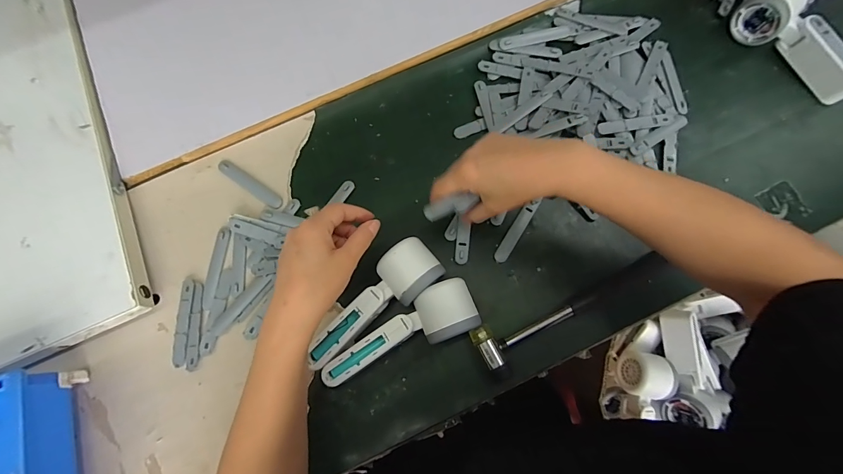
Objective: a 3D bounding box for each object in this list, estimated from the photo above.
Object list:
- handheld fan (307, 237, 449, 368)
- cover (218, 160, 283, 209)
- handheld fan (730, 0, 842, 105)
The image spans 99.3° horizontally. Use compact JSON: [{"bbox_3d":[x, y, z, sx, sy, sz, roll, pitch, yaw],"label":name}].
[{"bbox_3d":[-0.052,0.069,0.380,0.164,0.052,0.053,-40,77,-8],"label":"handheld fan"},{"bbox_3d":[-0.212,-0.065,0.442,0.094,0.005,0.016,35,80,8],"label":"cover"},{"bbox_3d":[0.459,-0.241,0.441,0.063,0.052,0.175,-20,76,-4],"label":"handheld fan"}]

